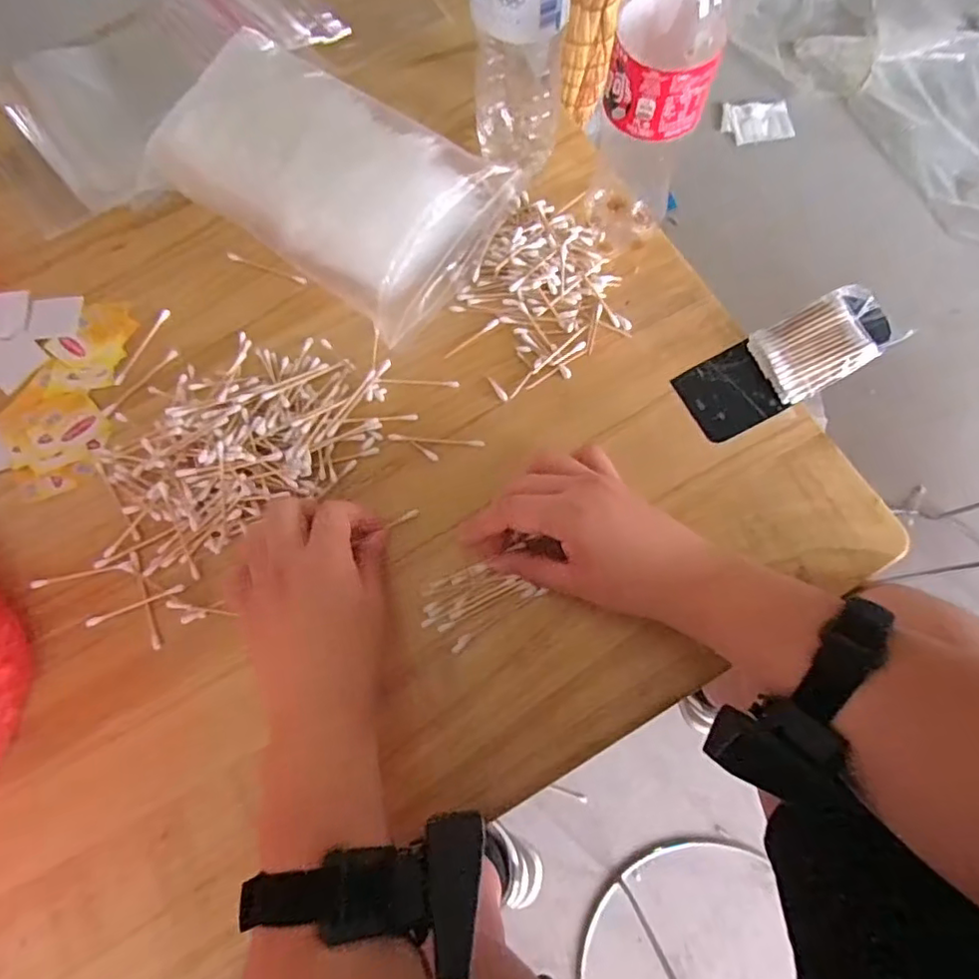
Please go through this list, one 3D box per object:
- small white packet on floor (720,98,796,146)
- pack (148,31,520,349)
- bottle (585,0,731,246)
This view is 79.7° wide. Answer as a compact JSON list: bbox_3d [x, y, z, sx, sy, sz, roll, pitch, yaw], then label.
[{"bbox_3d":[0.514,-0.705,1.125,0.129,0.009,0.084,4,86,12],"label":"small white packet on floor"},{"bbox_3d":[-0.111,-0.247,0.455,0.233,0.068,0.173,35,78,11],"label":"pack"},{"bbox_3d":[0.103,-0.245,0.363,0.064,0.236,0.062,16,76,6],"label":"bottle"}]

